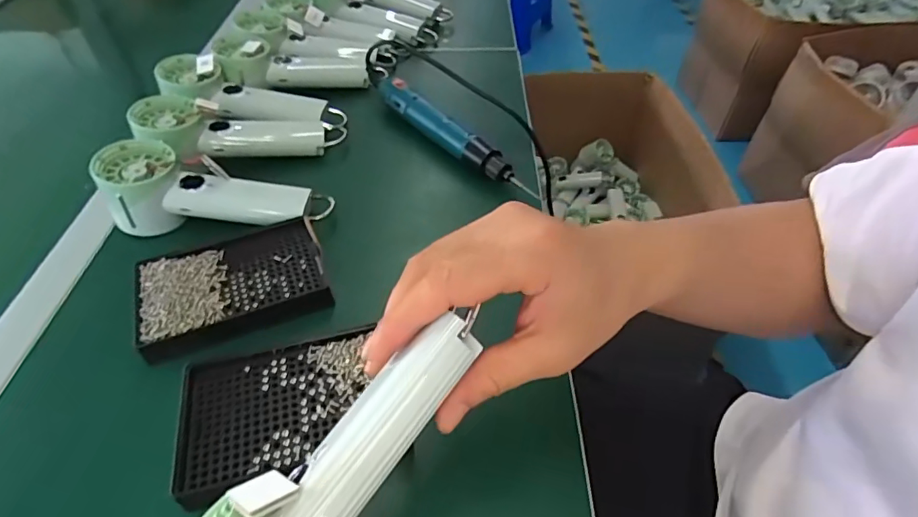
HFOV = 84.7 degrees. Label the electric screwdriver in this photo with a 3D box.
[{"bbox_3d":[-0.013,-0.125,0.522,0.030,0.038,0.240,-32,55,-26],"label":"electric screwdriver"}]

